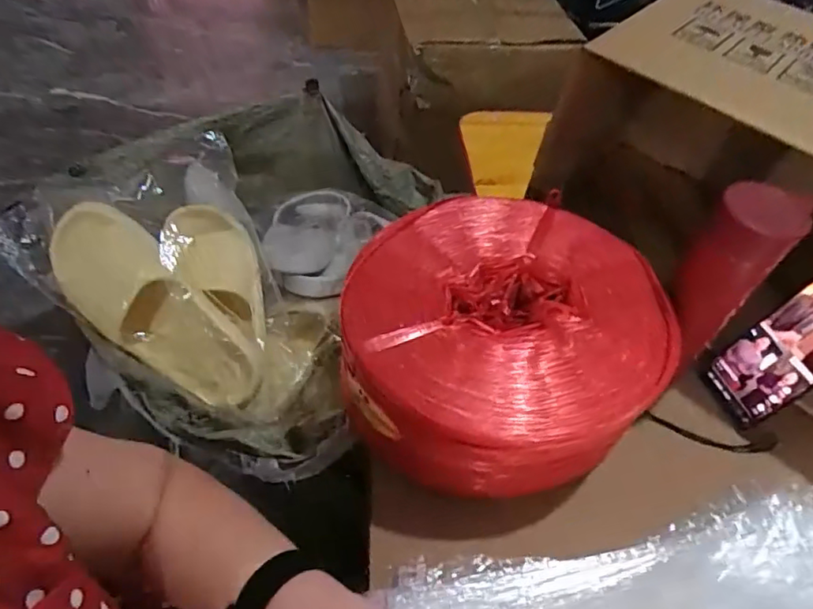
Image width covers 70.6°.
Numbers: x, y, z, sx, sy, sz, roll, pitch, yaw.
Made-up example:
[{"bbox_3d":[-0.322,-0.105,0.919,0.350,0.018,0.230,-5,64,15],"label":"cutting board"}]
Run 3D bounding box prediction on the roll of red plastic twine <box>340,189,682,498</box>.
[{"bbox_3d":[0.072,0.038,0.524,0.250,0.109,0.248,3,50,-4],"label":"roll of red plastic twine"}]

